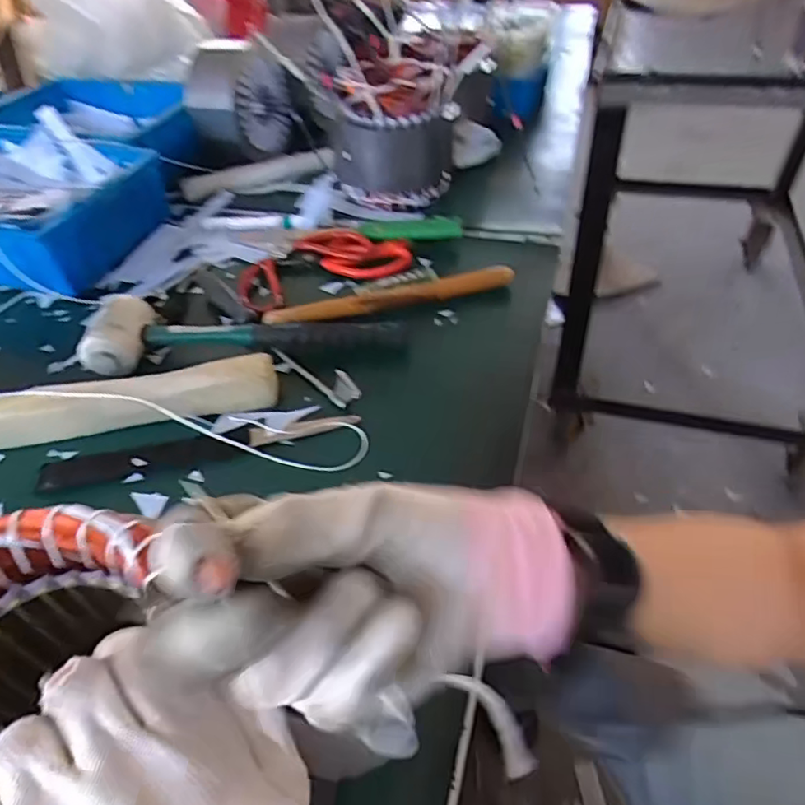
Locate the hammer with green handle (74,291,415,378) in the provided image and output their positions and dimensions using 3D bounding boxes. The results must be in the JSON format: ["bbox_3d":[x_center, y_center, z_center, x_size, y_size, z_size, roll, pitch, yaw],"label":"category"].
[{"bbox_3d":[-0.141,-0.072,0.538,0.290,0.043,0.074,-4,45,1],"label":"hammer with green handle"}]

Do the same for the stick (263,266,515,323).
[{"bbox_3d":[-0.010,-0.106,0.580,0.248,0.016,0.025,-12,45,-8],"label":"stick"}]

